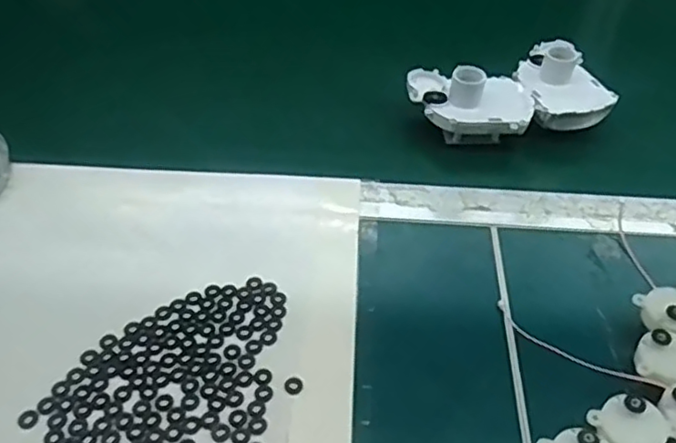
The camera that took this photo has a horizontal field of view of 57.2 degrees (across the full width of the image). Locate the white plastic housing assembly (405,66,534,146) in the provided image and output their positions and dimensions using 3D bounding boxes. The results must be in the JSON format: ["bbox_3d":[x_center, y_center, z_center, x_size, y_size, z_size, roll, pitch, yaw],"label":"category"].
[{"bbox_3d":[0.111,-0.100,0.529,0.104,0.057,0.058,11,46,9],"label":"white plastic housing assembly"}]

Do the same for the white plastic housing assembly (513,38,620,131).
[{"bbox_3d":[0.192,-0.123,0.546,0.065,0.043,0.089,-10,47,-11],"label":"white plastic housing assembly"}]

